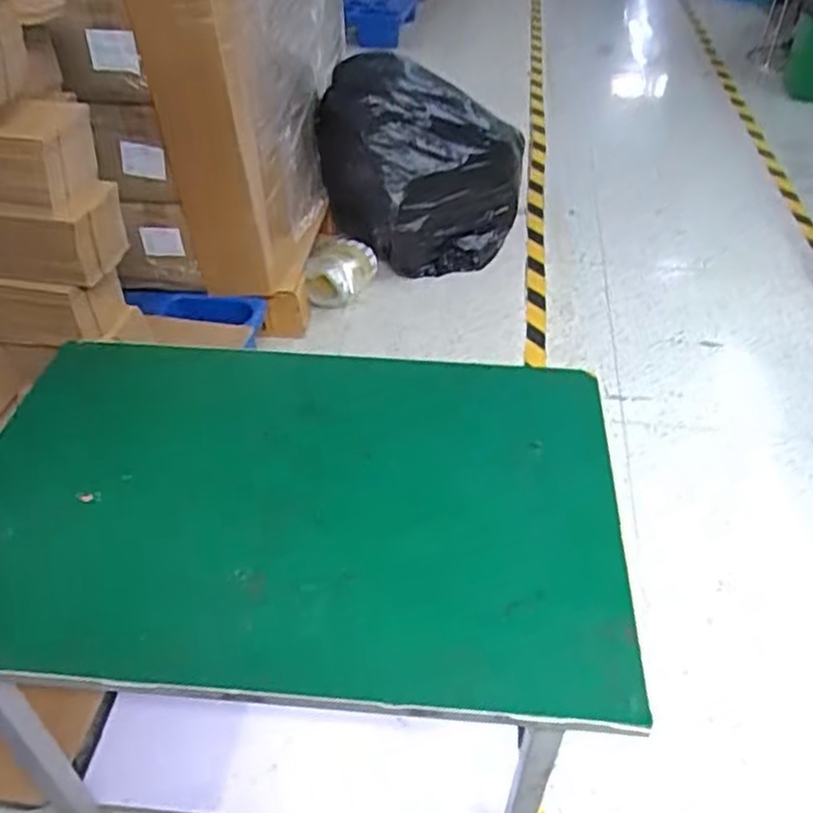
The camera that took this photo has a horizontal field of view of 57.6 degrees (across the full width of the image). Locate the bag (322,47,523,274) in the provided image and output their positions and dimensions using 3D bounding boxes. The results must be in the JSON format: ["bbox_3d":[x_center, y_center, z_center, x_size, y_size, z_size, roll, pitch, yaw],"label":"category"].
[{"bbox_3d":[0.049,-0.606,1.857,0.517,0.408,0.360,0,43,0],"label":"bag"}]

